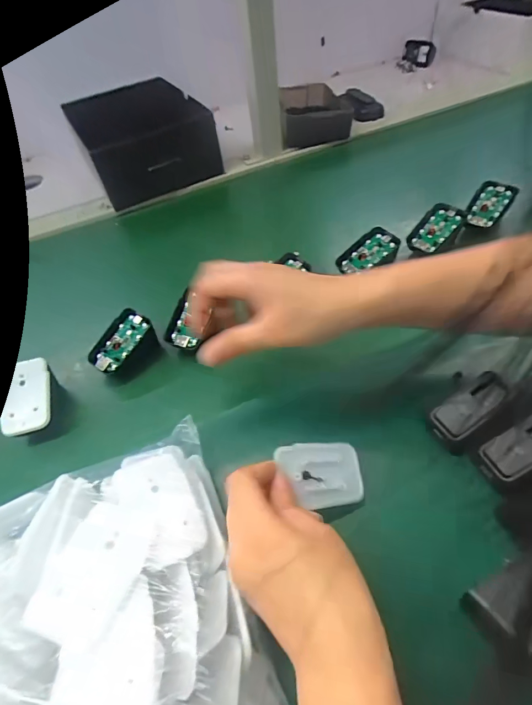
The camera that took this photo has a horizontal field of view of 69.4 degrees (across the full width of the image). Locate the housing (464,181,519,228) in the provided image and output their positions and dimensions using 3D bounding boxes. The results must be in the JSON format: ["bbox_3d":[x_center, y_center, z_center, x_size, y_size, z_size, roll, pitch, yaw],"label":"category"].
[{"bbox_3d":[0.273,-0.181,0.472,0.042,0.011,0.078,31,79,27],"label":"housing"}]

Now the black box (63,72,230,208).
[{"bbox_3d":[-0.198,-0.341,0.616,0.175,0.085,0.213,-27,56,-14],"label":"black box"}]

